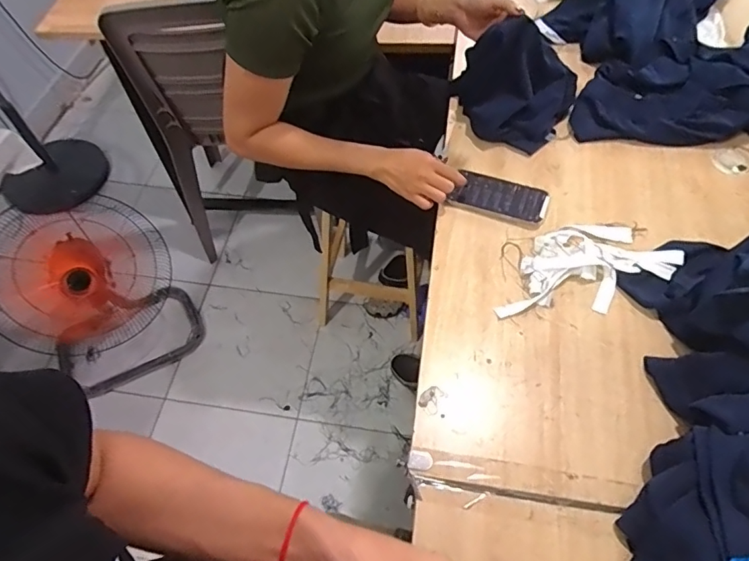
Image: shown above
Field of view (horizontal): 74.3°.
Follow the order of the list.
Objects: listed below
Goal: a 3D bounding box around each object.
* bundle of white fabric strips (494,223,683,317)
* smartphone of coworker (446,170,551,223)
[{"bbox_3d":[0.305,-0.018,0.737,0.283,0.024,0.139,-24,60,-14],"label":"bundle of white fabric strips"},{"bbox_3d":[0.211,-0.139,0.819,0.149,0.012,0.068,17,59,11],"label":"smartphone of coworker"}]

